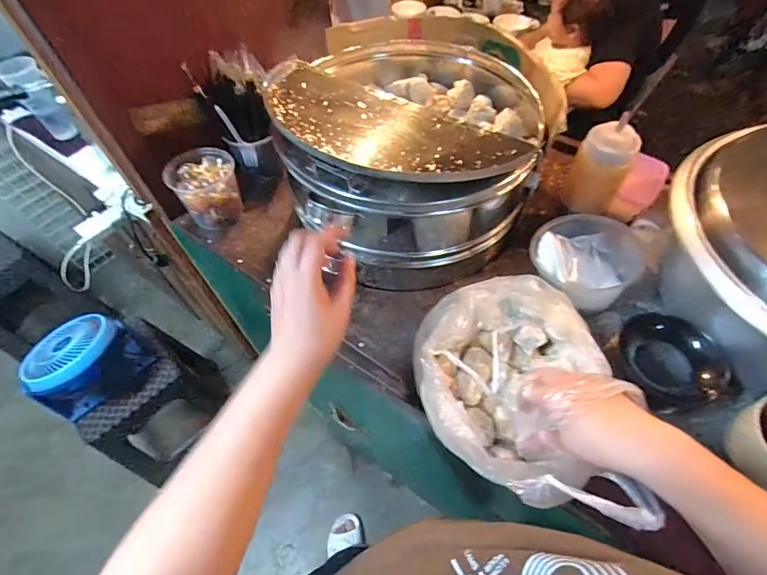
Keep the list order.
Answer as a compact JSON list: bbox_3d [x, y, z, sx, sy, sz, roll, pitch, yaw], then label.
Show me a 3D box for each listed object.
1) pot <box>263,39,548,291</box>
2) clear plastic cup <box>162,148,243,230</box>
[{"bbox_3d":[0.046,-0.251,0.684,0.383,0.229,0.444,-2,55,2],"label":"pot"},{"bbox_3d":[-0.314,-0.181,0.732,0.109,0.098,0.110,-2,55,2],"label":"clear plastic cup"}]

